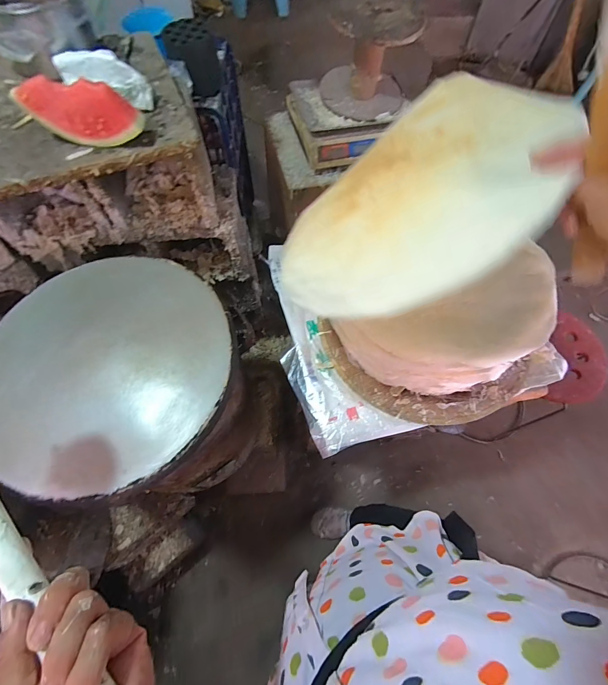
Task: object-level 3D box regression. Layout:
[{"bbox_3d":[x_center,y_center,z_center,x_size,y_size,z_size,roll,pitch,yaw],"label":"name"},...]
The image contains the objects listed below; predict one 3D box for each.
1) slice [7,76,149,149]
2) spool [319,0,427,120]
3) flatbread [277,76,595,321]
[{"bbox_3d":[-0.303,-0.316,0.457,0.140,0.077,0.023,-3,62,-4],"label":"slice"},{"bbox_3d":[0.163,-0.735,0.862,0.220,0.205,0.206,10,62,3],"label":"spool"},{"bbox_3d":[0.113,-0.169,0.397,0.332,0.019,0.304,-22,52,31],"label":"flatbread"}]

